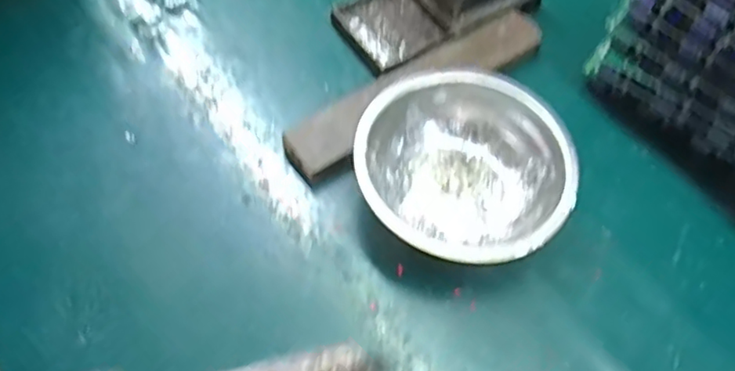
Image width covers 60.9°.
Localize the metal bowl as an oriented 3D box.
[{"bbox_3d":[0.059,-0.010,0.382,0.129,0.039,0.121,25,62,12],"label":"metal bowl"}]

